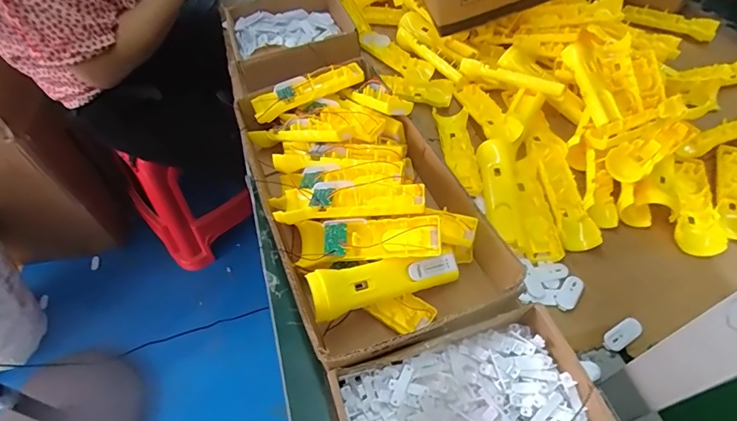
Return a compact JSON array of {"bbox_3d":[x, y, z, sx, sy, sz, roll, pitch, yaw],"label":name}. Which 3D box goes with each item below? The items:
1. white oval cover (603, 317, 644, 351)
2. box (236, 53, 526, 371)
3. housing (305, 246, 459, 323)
[{"bbox_3d":[0.274,0.133,0.453,0.050,0.006,0.021,-27,55,-18],"label":"white oval cover"},{"bbox_3d":[-0.018,-0.028,0.533,0.220,0.098,0.426,-19,53,-13],"label":"box"},{"bbox_3d":[0.020,0.073,0.444,0.160,0.039,0.040,-15,53,-10],"label":"housing"}]

